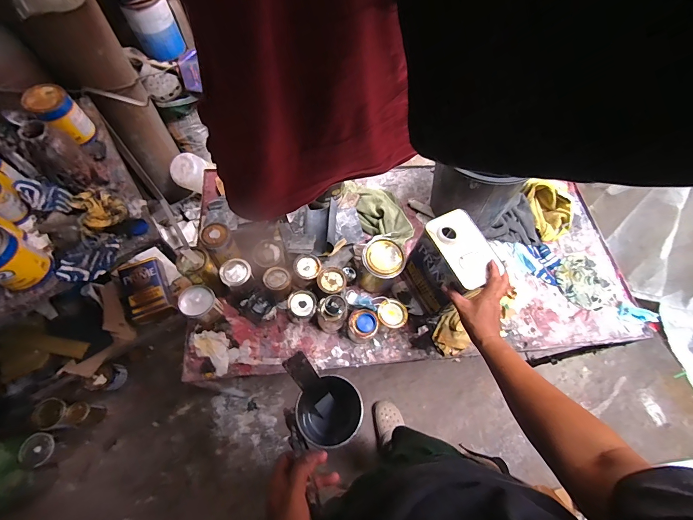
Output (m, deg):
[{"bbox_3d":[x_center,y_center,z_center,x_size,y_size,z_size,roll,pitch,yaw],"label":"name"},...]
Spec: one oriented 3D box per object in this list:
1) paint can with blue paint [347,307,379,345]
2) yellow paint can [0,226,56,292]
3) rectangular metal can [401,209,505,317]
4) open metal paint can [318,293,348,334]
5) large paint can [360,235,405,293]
[{"bbox_3d":[0.037,0.161,0.789,0.073,0.079,0.071,1,67,-2],"label":"paint can with blue paint"},{"bbox_3d":[-0.781,-0.001,0.737,0.106,0.126,0.108,32,69,11],"label":"yellow paint can"},{"bbox_3d":[0.231,0.021,0.762,0.106,0.238,0.153,-25,70,-13],"label":"rectangular metal can"},{"bbox_3d":[-0.034,0.134,0.792,0.067,0.072,0.076,1,67,-2],"label":"open metal paint can"},{"bbox_3d":[0.085,0.020,0.821,0.096,0.134,0.090,1,67,-2],"label":"large paint can"}]

